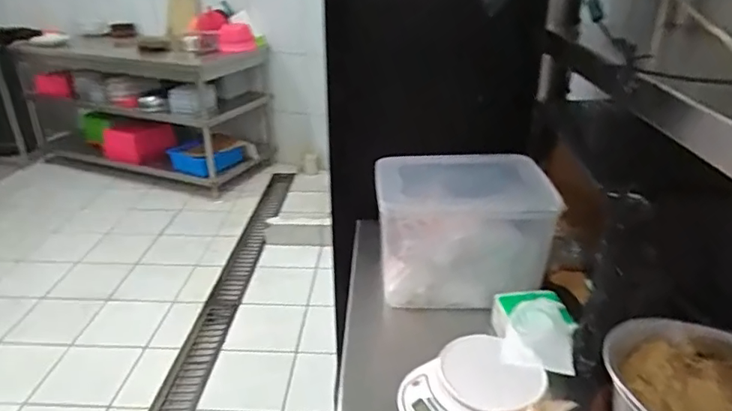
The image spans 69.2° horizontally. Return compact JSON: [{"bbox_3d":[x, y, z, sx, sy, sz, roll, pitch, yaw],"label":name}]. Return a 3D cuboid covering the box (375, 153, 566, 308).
[{"bbox_3d":[0.166,0.039,0.940,0.271,0.194,0.197,2,26,5],"label":"box"}]

